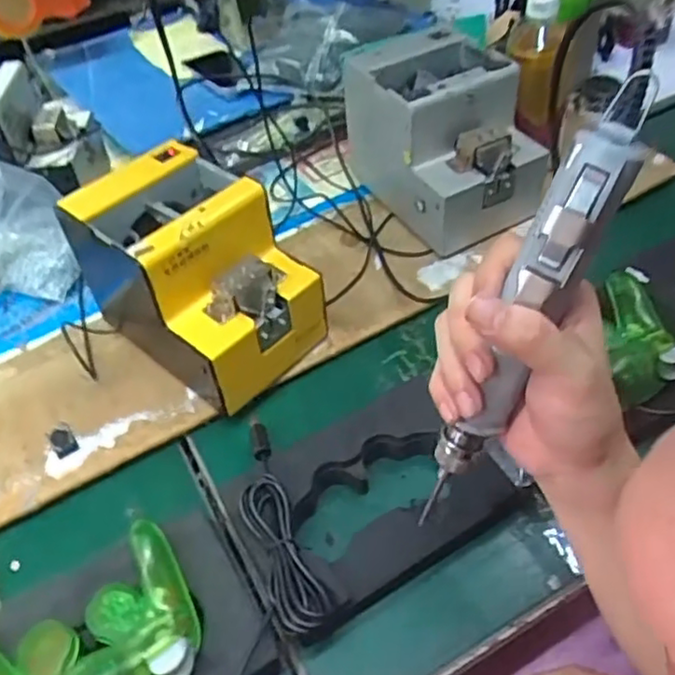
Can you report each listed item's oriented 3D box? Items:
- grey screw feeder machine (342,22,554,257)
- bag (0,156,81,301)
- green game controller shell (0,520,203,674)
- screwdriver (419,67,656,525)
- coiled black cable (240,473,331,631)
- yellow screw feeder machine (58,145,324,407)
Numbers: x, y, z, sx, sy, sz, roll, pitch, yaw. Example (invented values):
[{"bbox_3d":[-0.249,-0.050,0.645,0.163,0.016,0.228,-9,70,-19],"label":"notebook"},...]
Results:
[{"bbox_3d":[0.112,-0.207,0.691,0.129,0.159,0.187,-21,48,-13],"label":"grey screw feeder machine"},{"bbox_3d":[-0.337,-0.110,0.657,0.124,0.150,0.089,-27,49,-18],"label":"bag"},{"bbox_3d":[-0.153,0.191,0.407,0.133,0.045,0.093,-27,49,-18],"label":"green game controller shell"},{"bbox_3d":[0.091,-0.003,0.325,0.039,0.239,0.028,-9,40,-39],"label":"screwdriver"},{"bbox_3d":[-0.038,0.145,0.449,0.035,0.027,0.109,-20,48,-12],"label":"coiled black cable"},{"bbox_3d":[-0.114,-0.052,0.576,0.169,0.155,0.122,33,58,32],"label":"yellow screw feeder machine"}]

